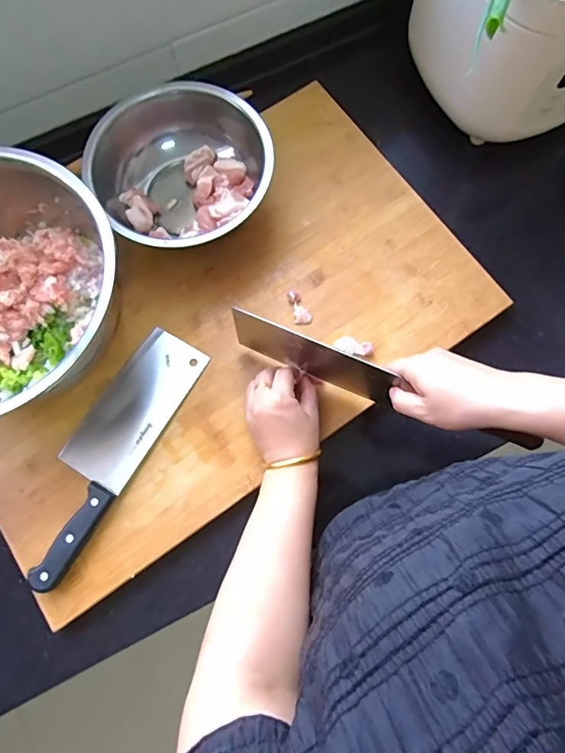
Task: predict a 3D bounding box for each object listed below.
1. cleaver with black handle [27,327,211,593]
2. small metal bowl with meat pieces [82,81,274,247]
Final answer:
[{"bbox_3d":[-0.188,0.075,0.476,0.080,0.017,0.277,30,78,8],"label":"cleaver with black handle"},{"bbox_3d":[-0.113,-0.235,0.522,0.194,0.071,0.183,0,76,0],"label":"small metal bowl with meat pieces"}]

